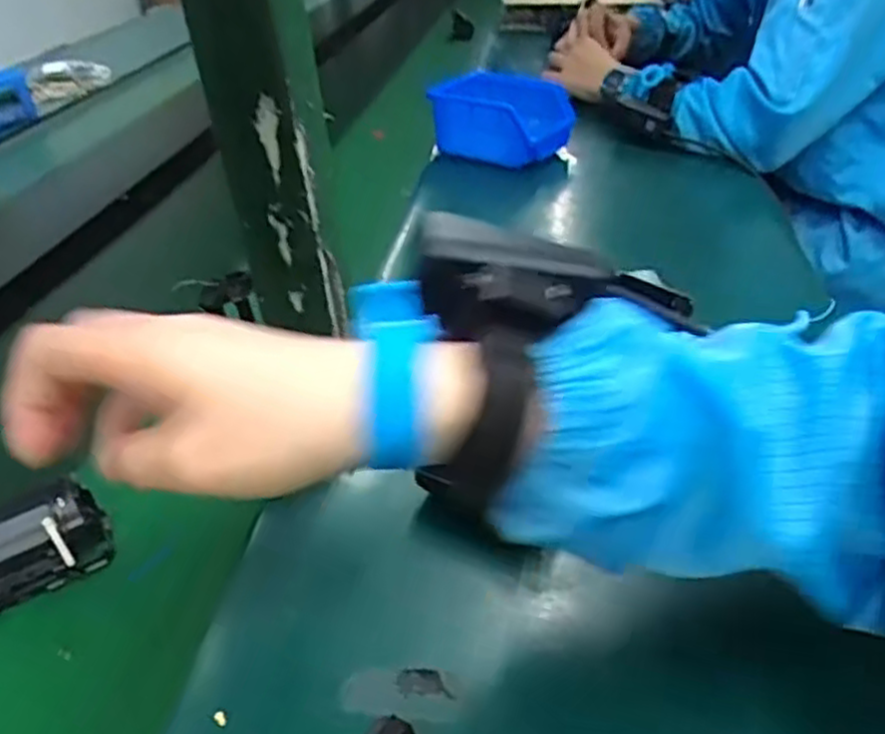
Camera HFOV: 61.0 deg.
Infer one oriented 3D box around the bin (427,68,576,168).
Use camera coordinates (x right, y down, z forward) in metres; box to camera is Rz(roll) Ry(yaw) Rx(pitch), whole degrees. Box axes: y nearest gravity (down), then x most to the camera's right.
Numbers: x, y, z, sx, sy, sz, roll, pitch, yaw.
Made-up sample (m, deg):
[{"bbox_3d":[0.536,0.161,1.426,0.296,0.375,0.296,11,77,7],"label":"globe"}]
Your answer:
[{"bbox_3d":[0.067,-0.277,0.842,0.152,0.081,0.091,8,37,17],"label":"bin"}]

